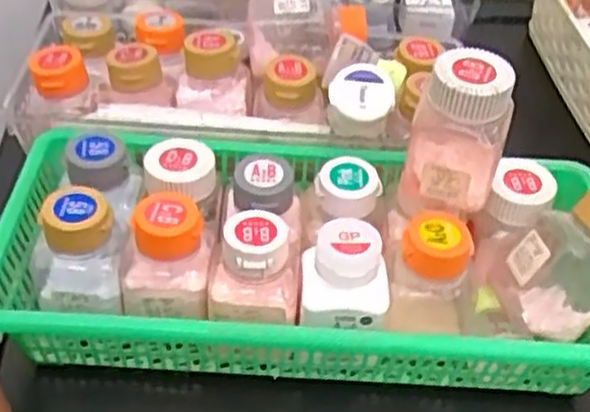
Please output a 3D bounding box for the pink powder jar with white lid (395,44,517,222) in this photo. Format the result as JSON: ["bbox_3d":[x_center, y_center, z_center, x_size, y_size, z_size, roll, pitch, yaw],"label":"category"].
[{"bbox_3d":[0.075,-0.033,0.353,0.042,0.073,0.036,10,44,5],"label":"pink powder jar with white lid"}]

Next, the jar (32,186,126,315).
[{"bbox_3d":[-0.103,0.022,0.359,0.040,0.051,0.032,-1,44,-6],"label":"jar"}]

